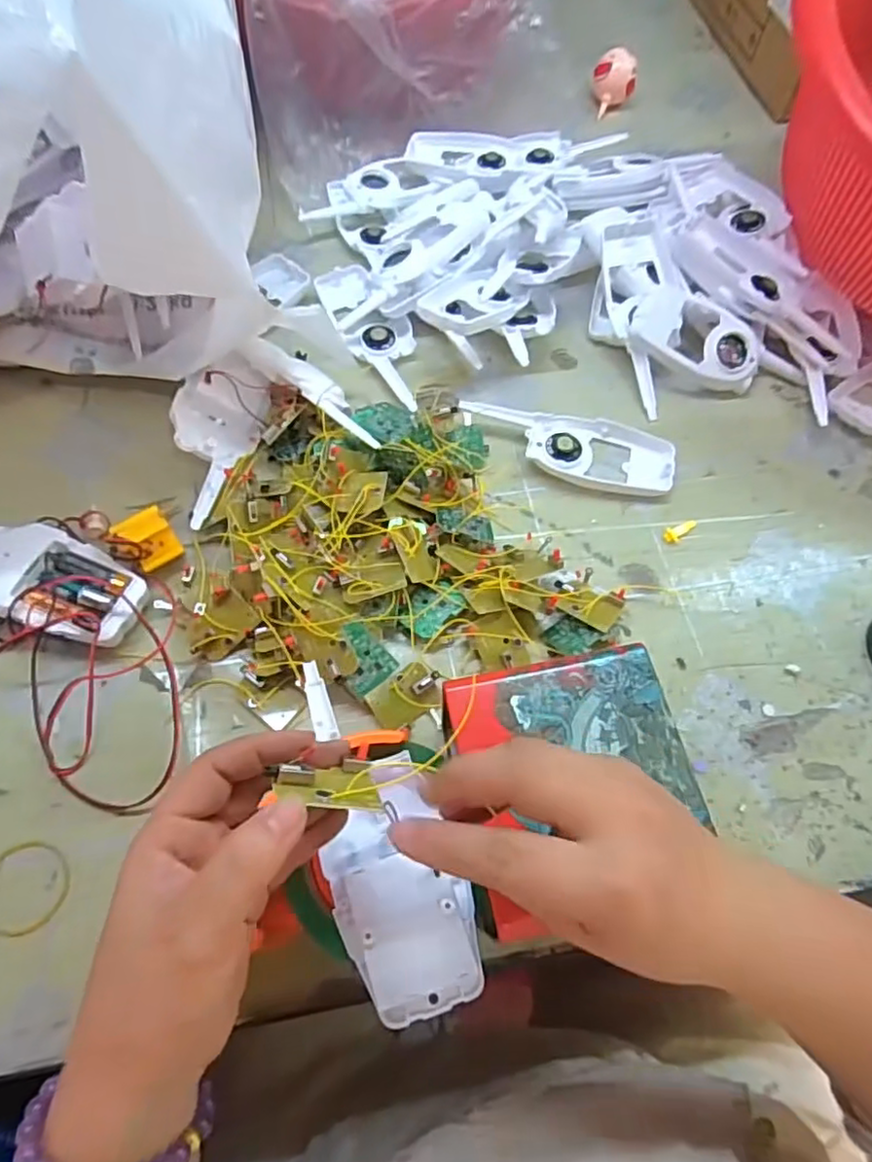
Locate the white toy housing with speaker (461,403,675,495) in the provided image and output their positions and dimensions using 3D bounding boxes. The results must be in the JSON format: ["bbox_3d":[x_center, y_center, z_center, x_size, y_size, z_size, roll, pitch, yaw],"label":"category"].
[{"bbox_3d":[0.101,-0.103,0.495,0.160,0.019,0.061,7,64,3],"label":"white toy housing with speaker"}]

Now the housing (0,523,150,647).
[{"bbox_3d":[-0.275,-0.009,0.428,0.170,0.040,0.070,27,67,12],"label":"housing"}]

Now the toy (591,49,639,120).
[{"bbox_3d":[0.195,-0.555,0.710,0.043,0.039,0.044,0,64,-1],"label":"toy"}]

